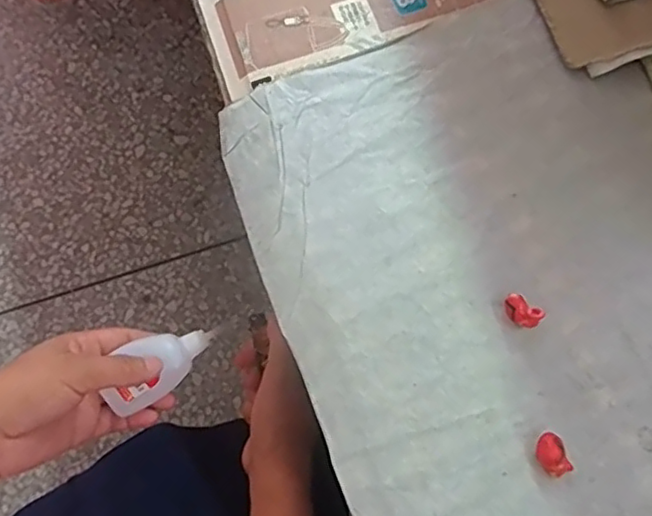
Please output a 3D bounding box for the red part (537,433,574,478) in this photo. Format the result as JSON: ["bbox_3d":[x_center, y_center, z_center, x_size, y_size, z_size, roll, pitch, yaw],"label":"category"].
[{"bbox_3d":[0.113,0.098,0.308,0.014,0.013,0.020,-13,76,-1],"label":"red part"}]

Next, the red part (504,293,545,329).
[{"bbox_3d":[0.104,0.029,0.328,0.020,0.014,0.012,37,80,10],"label":"red part"}]

